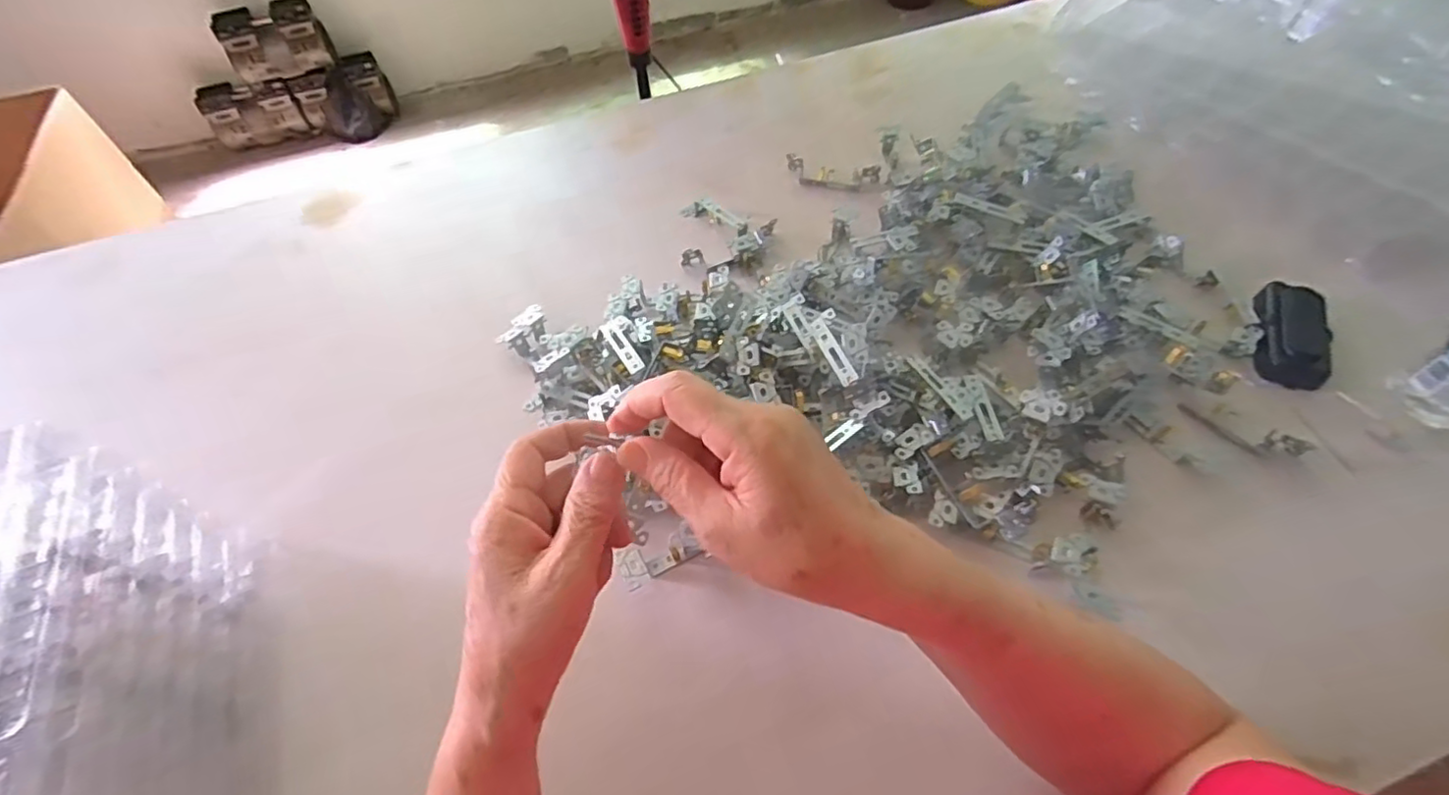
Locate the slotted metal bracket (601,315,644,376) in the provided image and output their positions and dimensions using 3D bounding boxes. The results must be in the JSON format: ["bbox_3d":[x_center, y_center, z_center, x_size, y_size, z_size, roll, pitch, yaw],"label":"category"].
[{"bbox_3d":[-0.086,-0.043,0.534,0.016,0.010,0.063,-26,59,-13],"label":"slotted metal bracket"}]

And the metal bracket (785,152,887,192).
[{"bbox_3d":[0.125,-0.250,0.713,0.114,0.028,0.030,14,58,12],"label":"metal bracket"}]

